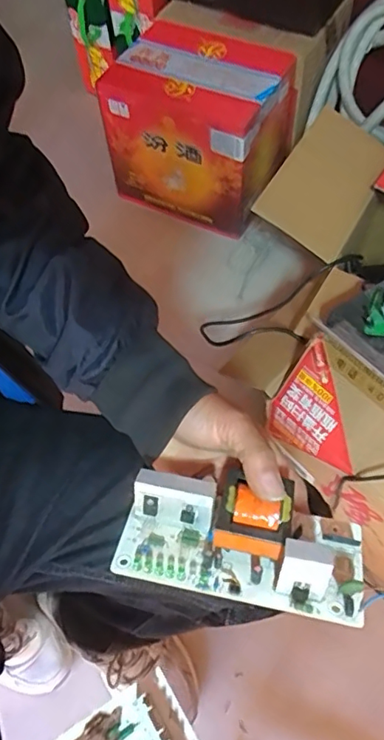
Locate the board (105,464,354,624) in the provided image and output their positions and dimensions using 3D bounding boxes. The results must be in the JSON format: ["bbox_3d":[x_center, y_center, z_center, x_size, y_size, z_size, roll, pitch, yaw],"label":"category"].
[{"bbox_3d":[0.034,0.109,0.359,0.165,0.048,0.075,8,41,7],"label":"board"}]

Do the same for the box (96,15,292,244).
[{"bbox_3d":[0.017,-0.497,1.140,0.333,0.290,0.234,21,64,15],"label":"box"}]

